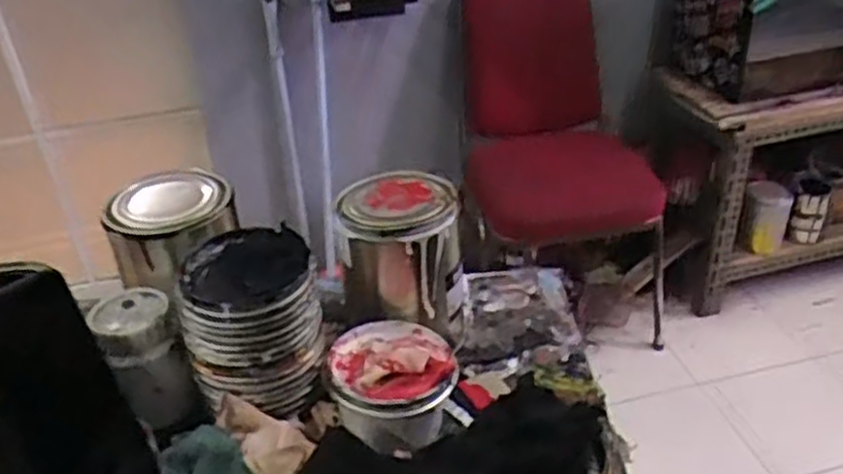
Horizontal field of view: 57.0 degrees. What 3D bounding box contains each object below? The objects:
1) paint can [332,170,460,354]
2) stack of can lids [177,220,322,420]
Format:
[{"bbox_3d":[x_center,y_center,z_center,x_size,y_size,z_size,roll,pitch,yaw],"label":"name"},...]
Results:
[{"bbox_3d":[-0.019,0.014,0.689,0.104,0.111,0.099,0,32,6],"label":"paint can"},{"bbox_3d":[-0.132,0.059,0.612,0.101,0.112,0.102,-11,32,-11],"label":"stack of can lids"}]

